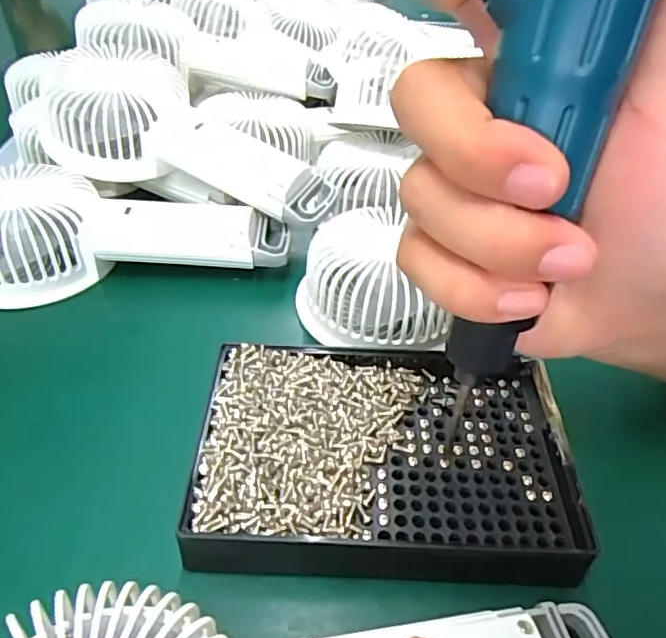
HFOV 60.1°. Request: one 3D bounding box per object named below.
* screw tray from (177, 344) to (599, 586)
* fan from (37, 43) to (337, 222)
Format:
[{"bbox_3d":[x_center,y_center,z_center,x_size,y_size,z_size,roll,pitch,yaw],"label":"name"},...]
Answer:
[{"bbox_3d":[0.019,0.053,0.222,0.135,0.026,0.095,3,42,0],"label":"screw tray"},{"bbox_3d":[-0.079,-0.105,0.335,0.172,0.048,0.081,23,44,2],"label":"fan"}]

